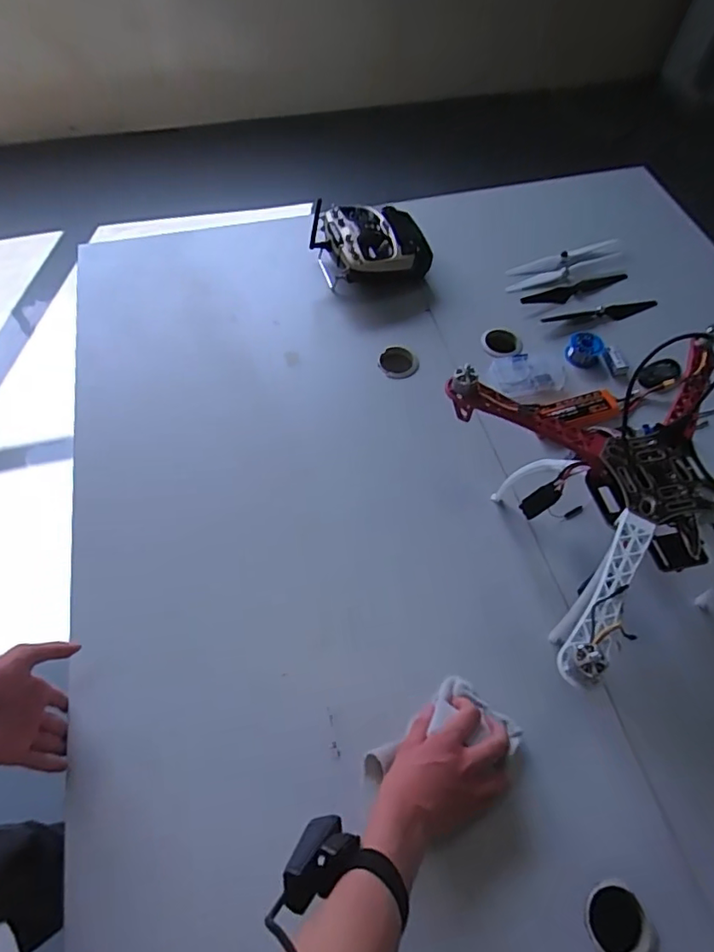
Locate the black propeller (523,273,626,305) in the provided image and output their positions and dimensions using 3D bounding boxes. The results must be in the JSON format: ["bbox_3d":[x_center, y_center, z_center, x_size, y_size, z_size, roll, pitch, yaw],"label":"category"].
[{"bbox_3d":[0.395,-0.335,0.985,0.204,0.004,0.039,-14,60,-7],"label":"black propeller"}]

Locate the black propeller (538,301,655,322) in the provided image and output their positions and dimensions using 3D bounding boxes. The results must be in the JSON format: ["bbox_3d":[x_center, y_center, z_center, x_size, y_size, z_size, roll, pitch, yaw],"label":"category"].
[{"bbox_3d":[0.425,-0.287,0.961,0.196,0.011,0.031,-6,60,-2],"label":"black propeller"}]

